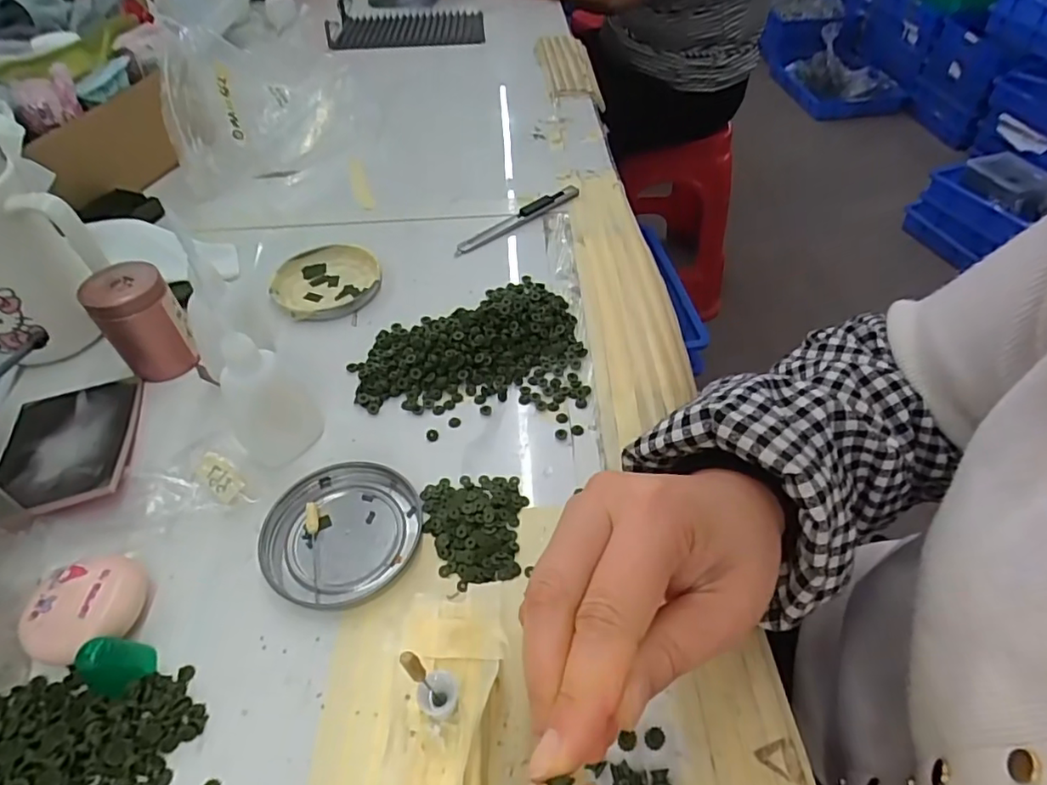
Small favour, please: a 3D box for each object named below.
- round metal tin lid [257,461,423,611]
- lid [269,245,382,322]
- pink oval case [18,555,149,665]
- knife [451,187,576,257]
[{"bbox_3d":[-0.093,0.071,0.298,0.078,0.009,0.074,-7,49,-5],"label":"round metal tin lid"},{"bbox_3d":[-0.148,-0.084,0.437,0.078,0.011,0.071,0,48,0],"label":"lid"},{"bbox_3d":[-0.197,0.098,0.265,0.041,0.019,0.048,22,52,19],"label":"pink oval case"},{"bbox_3d":[-0.004,-0.149,0.491,0.132,0.009,0.015,-33,56,-26],"label":"knife"}]

